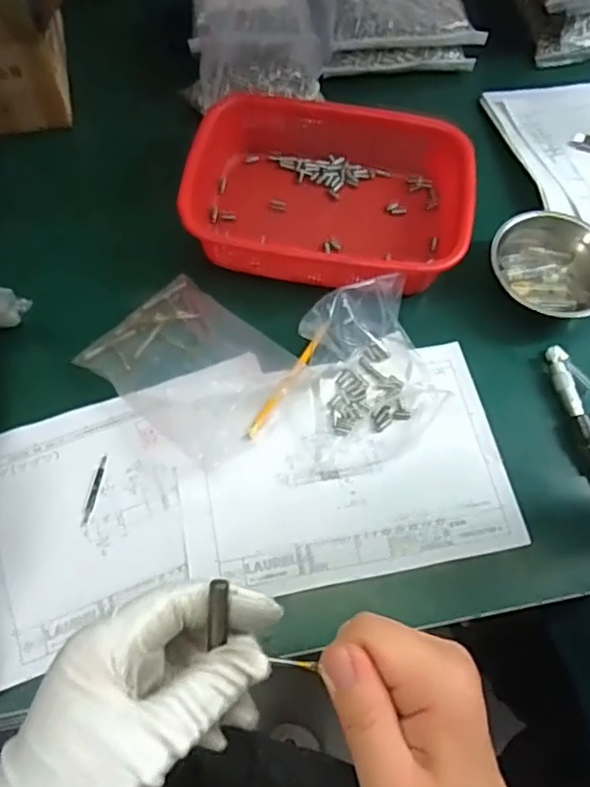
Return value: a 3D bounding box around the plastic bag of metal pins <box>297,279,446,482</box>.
[{"bbox_3d":[0.061,-0.015,0.592,0.164,0.073,0.144,-25,69,-14],"label":"plastic bag of metal pins"}]

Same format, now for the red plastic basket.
[{"bbox_3d":[0.037,-0.225,0.691,0.293,0.068,0.219,9,65,1],"label":"red plastic basket"}]

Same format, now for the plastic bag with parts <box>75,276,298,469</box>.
[{"bbox_3d":[-0.102,-0.026,0.623,0.177,0.013,0.141,38,69,14],"label":"plastic bag with parts"}]

